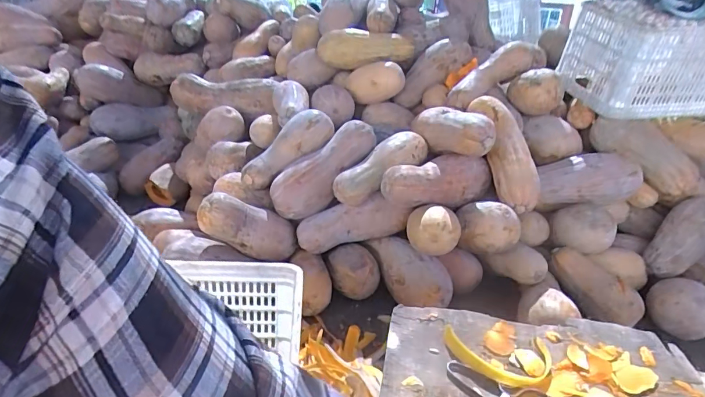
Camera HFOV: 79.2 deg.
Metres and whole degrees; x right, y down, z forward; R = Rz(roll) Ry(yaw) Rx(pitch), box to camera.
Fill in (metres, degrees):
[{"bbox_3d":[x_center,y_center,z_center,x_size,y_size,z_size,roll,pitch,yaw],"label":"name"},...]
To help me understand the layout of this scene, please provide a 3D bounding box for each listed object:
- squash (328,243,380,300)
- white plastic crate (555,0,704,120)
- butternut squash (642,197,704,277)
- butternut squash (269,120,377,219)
[{"bbox_3d":[0.001,0.213,1.299,0.136,0.122,0.135,3,23,-1],"label":"squash"},{"bbox_3d":[1.083,-0.509,1.544,0.543,0.347,0.363,-3,24,-15],"label":"white plastic crate"},{"bbox_3d":[1.104,0.136,1.426,0.320,0.120,0.129,-43,36,-3],"label":"butternut squash"},{"bbox_3d":[-0.080,-0.087,1.296,0.378,0.126,0.106,-44,44,-16],"label":"butternut squash"}]

